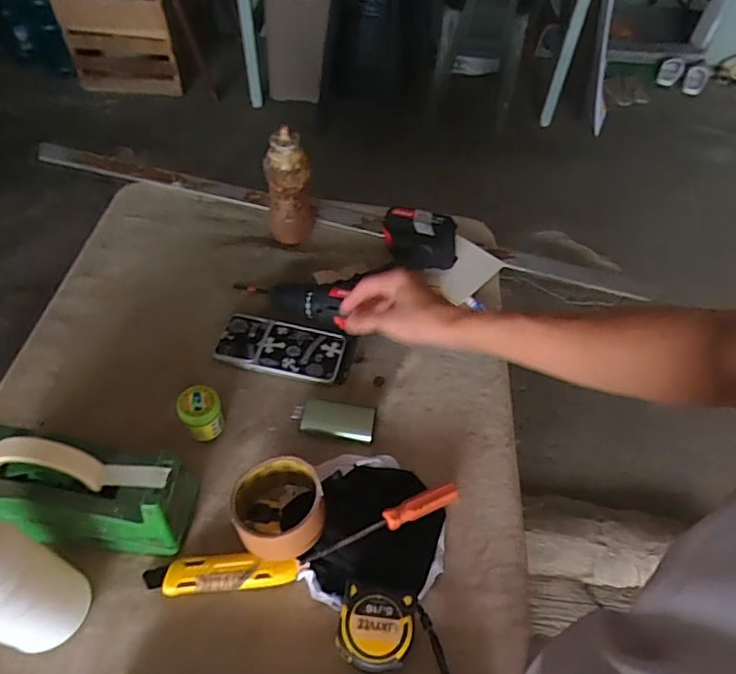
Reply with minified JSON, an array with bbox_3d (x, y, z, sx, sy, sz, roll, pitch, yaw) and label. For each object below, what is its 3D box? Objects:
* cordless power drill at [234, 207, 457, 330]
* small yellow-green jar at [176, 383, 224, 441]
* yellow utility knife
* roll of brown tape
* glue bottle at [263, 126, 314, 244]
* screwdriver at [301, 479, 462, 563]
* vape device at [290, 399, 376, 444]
[{"bbox_3d":[-0.015,-0.093,0.737,0.284,0.060,0.126,-28,58,-11],"label":"cordless power drill"},{"bbox_3d":[-0.183,0.085,0.593,0.042,0.055,0.044,2,51,-2],"label":"small yellow-green jar"},{"bbox_3d":[-0.140,0.223,0.511,0.141,0.015,0.033,-3,52,-6],"label":"yellow utility knife"},{"bbox_3d":[-0.088,0.169,0.526,0.087,0.058,0.090,2,51,-2],"label":"roll of brown tape"},{"bbox_3d":[-0.112,-0.217,0.763,0.062,0.168,0.071,-4,52,-7],"label":"glue bottle"},{"bbox_3d":[0.020,0.187,0.540,0.175,0.018,0.021,-21,56,-19],"label":"screwdriver"},{"bbox_3d":[-0.040,0.094,0.620,0.094,0.017,0.042,11,52,5],"label":"vape device"}]

